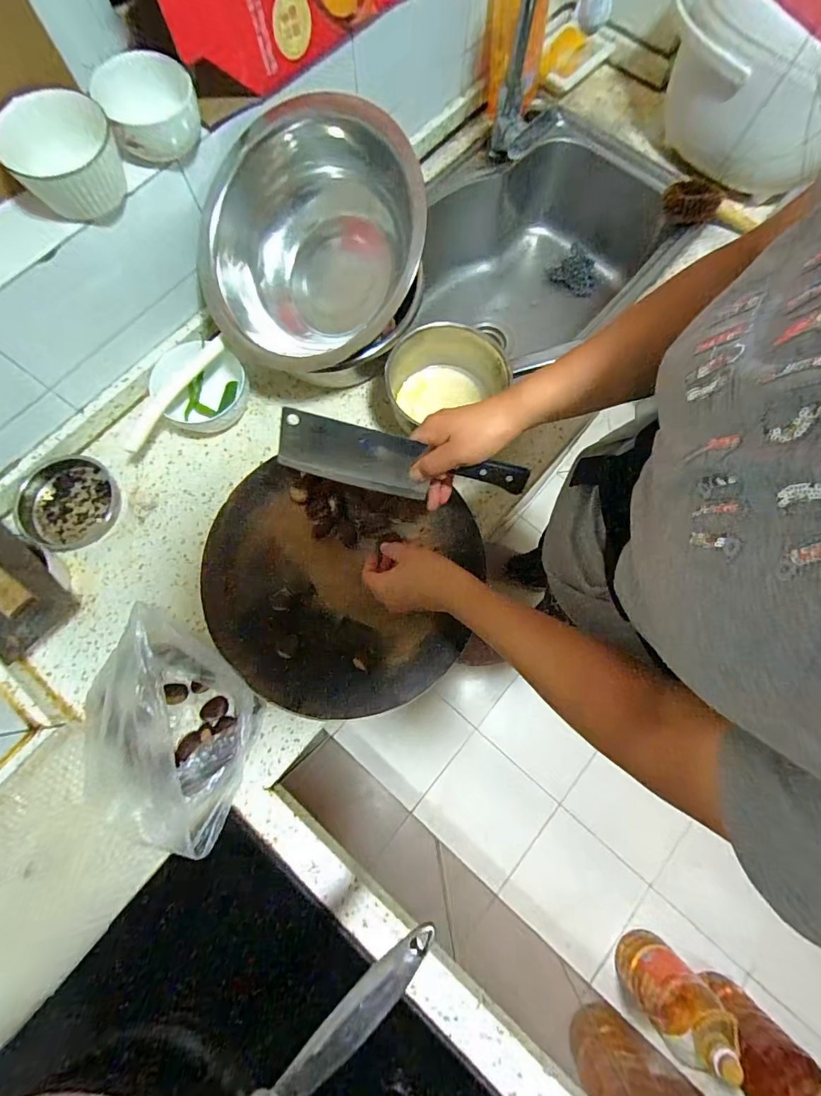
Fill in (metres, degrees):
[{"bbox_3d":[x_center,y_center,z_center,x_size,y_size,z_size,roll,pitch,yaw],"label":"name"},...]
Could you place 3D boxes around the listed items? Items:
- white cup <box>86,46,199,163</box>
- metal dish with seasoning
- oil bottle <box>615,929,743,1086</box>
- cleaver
[{"bbox_3d":[-0.291,-0.492,0.495,0.101,0.059,0.099,0,75,-1],"label":"white cup"},{"bbox_3d":[-0.487,-0.061,0.616,0.138,0.032,0.127,0,75,-1],"label":"metal dish with seasoning"},{"bbox_3d":[0.603,1.030,0.992,0.152,0.322,0.141,-44,80,-11],"label":"oil bottle"},{"bbox_3d":[-0.011,-0.086,0.486,0.266,0.075,0.018,14,36,-4],"label":"cleaver"}]

